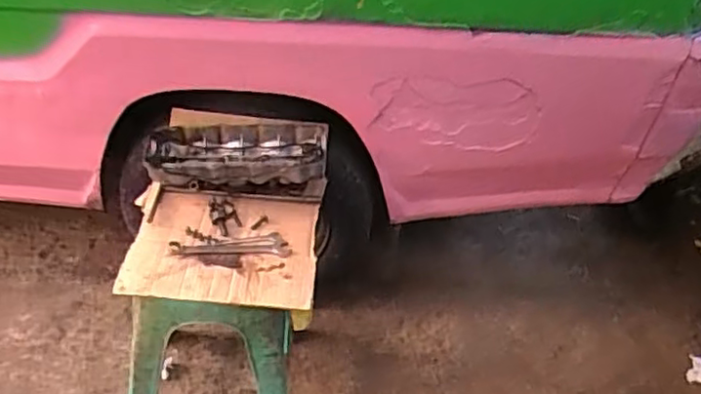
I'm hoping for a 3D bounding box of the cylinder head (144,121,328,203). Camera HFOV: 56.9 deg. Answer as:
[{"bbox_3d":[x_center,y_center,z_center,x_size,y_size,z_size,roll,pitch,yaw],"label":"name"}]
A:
[{"bbox_3d":[-0.209,-0.066,1.213,0.327,0.102,0.153,5,42,-7],"label":"cylinder head"}]

